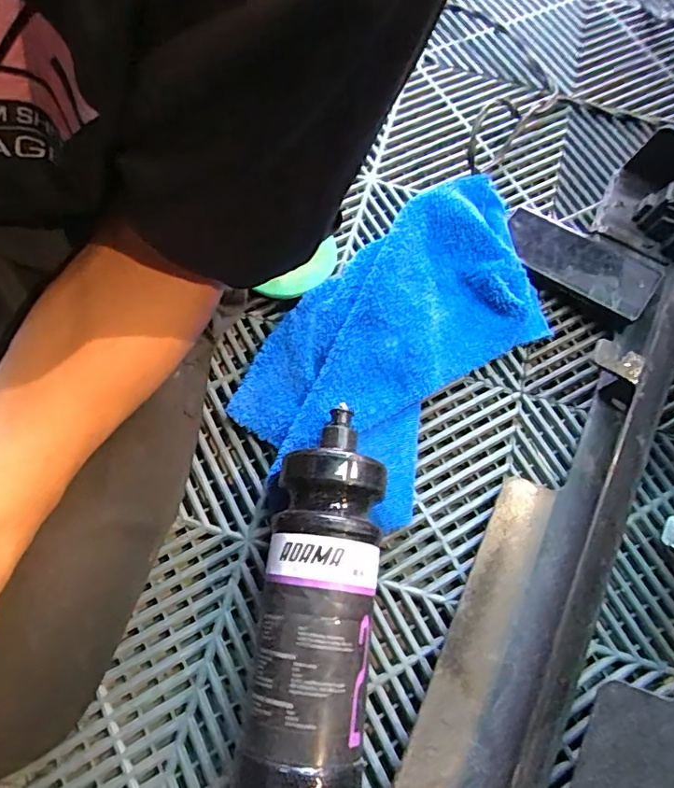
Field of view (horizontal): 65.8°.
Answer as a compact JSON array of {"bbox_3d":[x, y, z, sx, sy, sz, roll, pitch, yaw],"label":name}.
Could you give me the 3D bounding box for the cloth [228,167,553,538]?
[{"bbox_3d":[0.067,-0.060,0.481,0.192,0.045,0.378,37,71,11],"label":"cloth"}]

